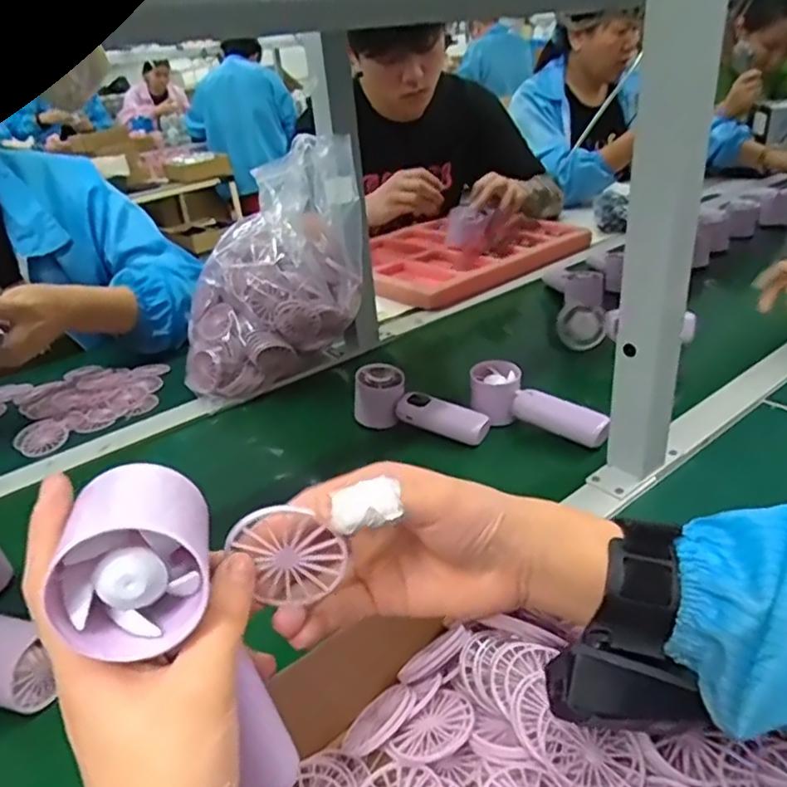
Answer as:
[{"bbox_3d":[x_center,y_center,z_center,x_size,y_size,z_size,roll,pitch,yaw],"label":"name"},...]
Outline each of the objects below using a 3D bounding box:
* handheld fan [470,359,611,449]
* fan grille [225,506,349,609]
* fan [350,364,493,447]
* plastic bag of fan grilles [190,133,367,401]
[{"bbox_3d":[0.149,0.012,0.684,0.160,0.045,0.055,20,38,37],"label":"handheld fan"},{"bbox_3d":[-0.045,0.068,0.275,0.044,0.046,0.008,-7,30,-3],"label":"fan grille"},{"bbox_3d":[0.030,0.020,0.711,0.152,0.059,0.044,21,37,17],"label":"fan"},{"bbox_3d":[-0.151,-0.159,0.830,0.229,0.255,0.197,-6,30,0],"label":"plastic bag of fan grilles"}]

